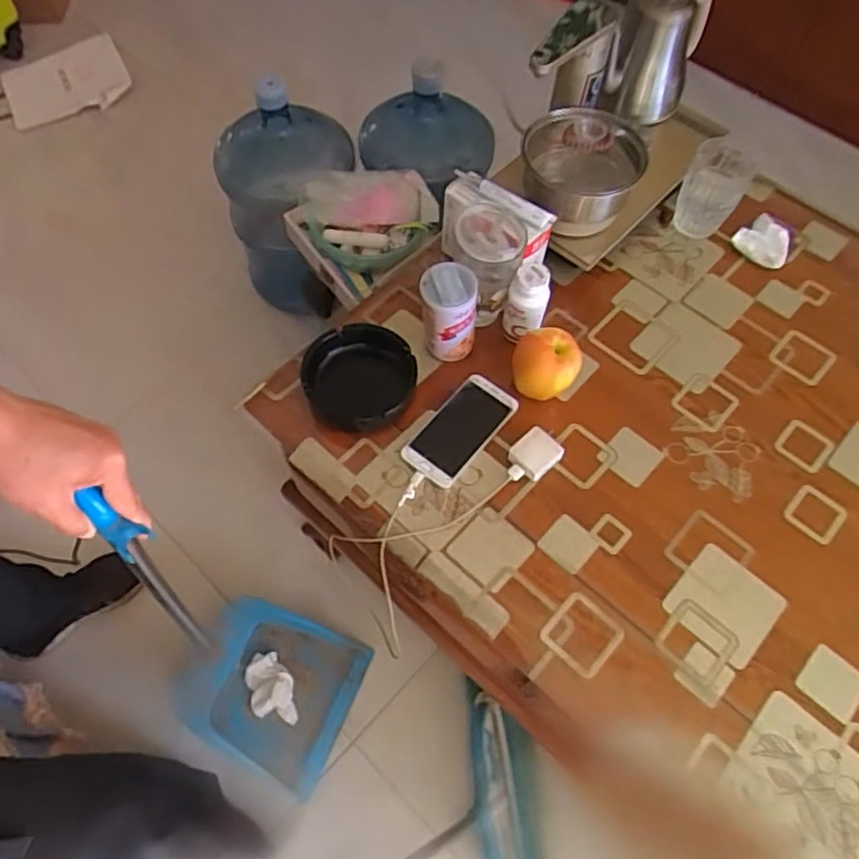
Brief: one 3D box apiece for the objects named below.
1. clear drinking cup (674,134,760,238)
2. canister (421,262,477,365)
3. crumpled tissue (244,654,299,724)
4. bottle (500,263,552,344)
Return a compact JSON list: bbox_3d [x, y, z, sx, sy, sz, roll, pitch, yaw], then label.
[{"bbox_3d":[0.382,-0.325,0.890,0.078,0.115,0.075,0,65,-1],"label":"clear drinking cup"},{"bbox_3d":[0.023,-0.138,0.796,0.069,0.121,0.063,5,64,2],"label":"canister"},{"bbox_3d":[-0.258,0.422,1.068,0.074,0.043,0.106,-6,65,-4],"label":"crumpled tissue"},{"bbox_3d":[0.118,-0.150,0.811,0.052,0.115,0.045,14,65,6],"label":"bottle"}]

